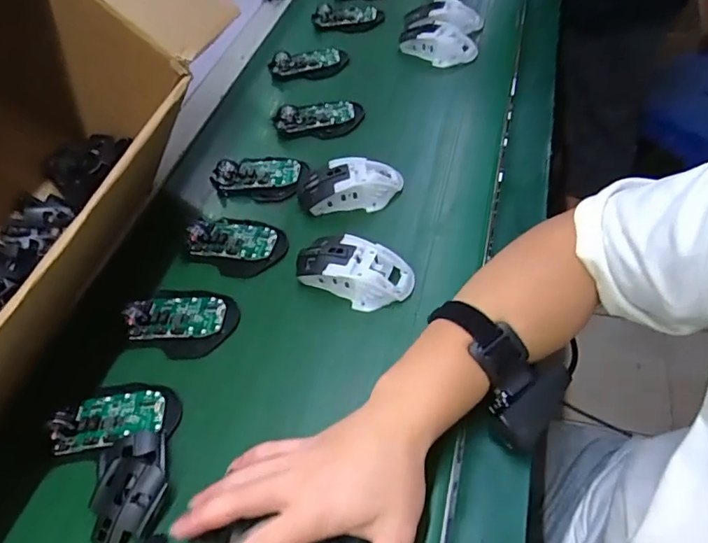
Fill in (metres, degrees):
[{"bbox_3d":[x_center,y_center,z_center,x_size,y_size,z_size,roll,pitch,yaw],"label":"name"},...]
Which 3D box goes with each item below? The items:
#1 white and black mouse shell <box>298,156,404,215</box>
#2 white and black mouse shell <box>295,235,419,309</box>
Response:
[{"bbox_3d":[-0.005,-0.099,0.576,0.116,0.035,0.060,-8,52,2],"label":"white and black mouse shell"},{"bbox_3d":[-0.001,-0.005,0.501,0.117,0.037,0.064,17,56,20],"label":"white and black mouse shell"}]

